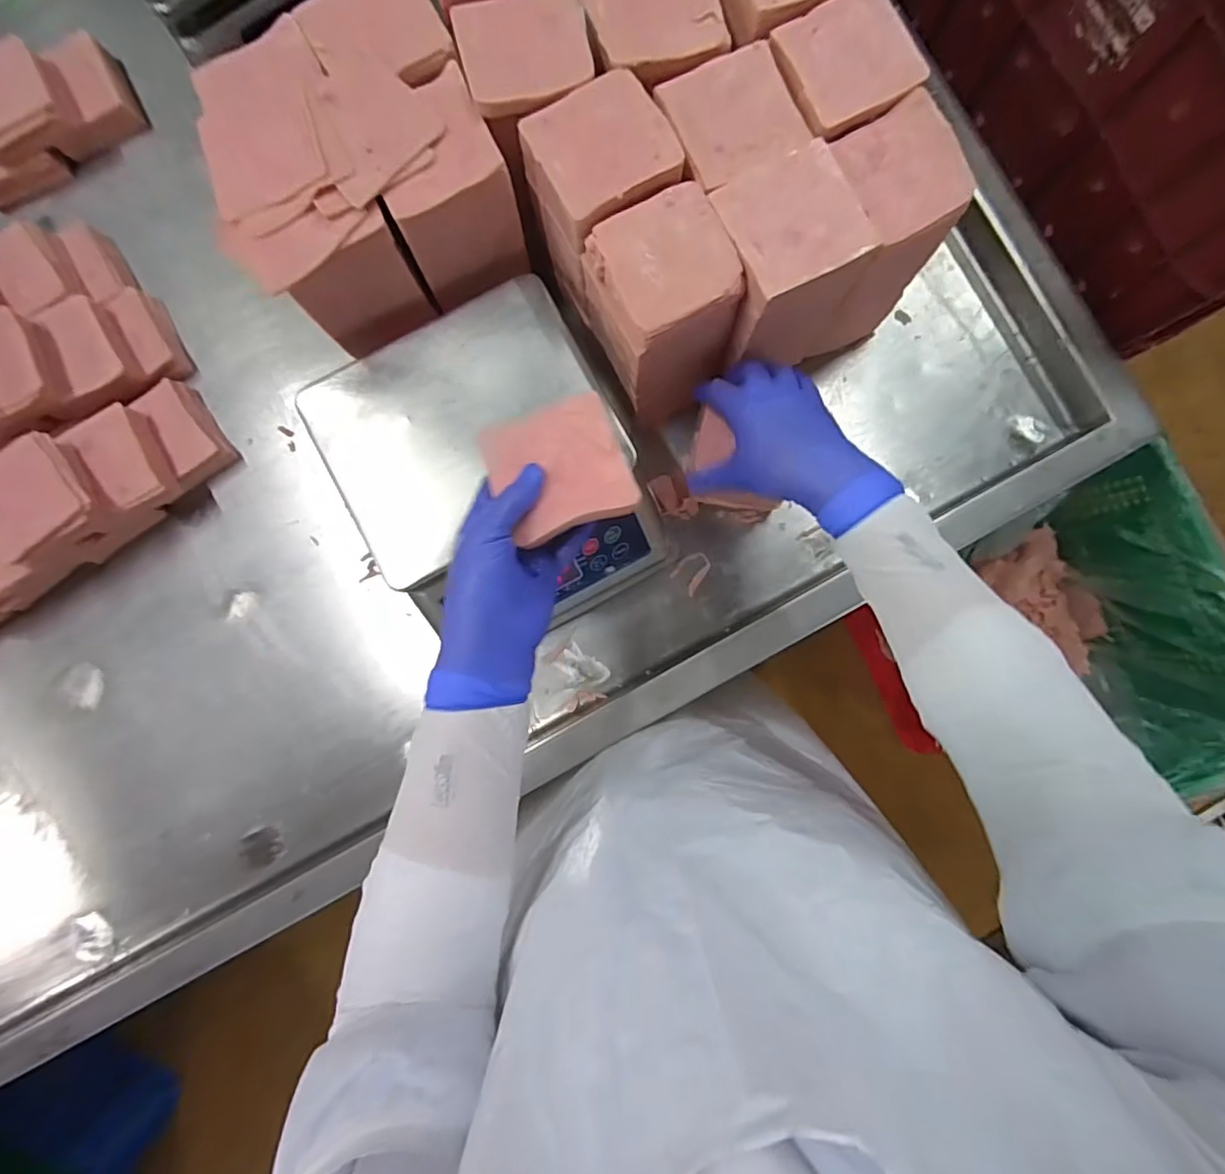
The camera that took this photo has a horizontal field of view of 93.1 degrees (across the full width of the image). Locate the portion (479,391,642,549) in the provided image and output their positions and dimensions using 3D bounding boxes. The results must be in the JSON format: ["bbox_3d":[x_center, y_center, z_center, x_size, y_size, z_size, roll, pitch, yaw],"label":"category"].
[{"bbox_3d":[-0.036,-0.080,0.384,0.087,0.013,0.086,-18,85,1],"label":"portion"}]

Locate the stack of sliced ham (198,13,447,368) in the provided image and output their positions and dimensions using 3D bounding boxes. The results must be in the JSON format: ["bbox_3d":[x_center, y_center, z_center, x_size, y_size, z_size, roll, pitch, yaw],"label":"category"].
[{"bbox_3d":[-0.235,-0.297,0.459,0.109,0.153,0.170,-23,87,0],"label":"stack of sliced ham"}]

